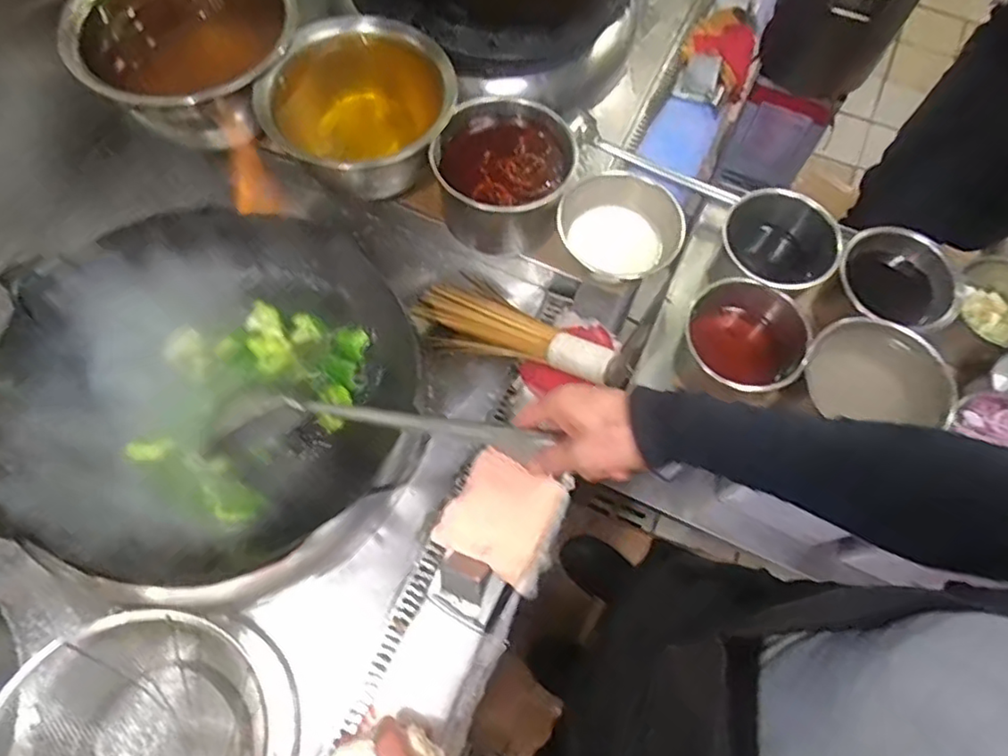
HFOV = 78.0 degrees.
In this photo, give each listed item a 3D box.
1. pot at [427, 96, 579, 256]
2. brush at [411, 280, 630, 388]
[{"bbox_3d":[-0.001,-0.275,0.868,0.179,0.147,0.155,5,68,1],"label":"pot"},{"bbox_3d":[0.022,-0.061,0.831,0.310,0.042,0.098,21,68,28],"label":"brush"}]

